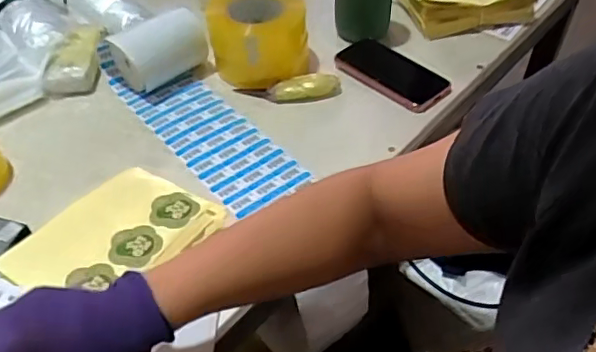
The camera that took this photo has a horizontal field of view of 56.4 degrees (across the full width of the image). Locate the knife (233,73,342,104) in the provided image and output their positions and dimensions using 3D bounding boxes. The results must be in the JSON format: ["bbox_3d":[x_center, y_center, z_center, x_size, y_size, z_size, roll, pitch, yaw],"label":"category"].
[{"bbox_3d":[-0.012,-0.123,0.776,0.141,0.028,0.036,-1,46,1],"label":"knife"}]

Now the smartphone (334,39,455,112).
[{"bbox_3d":[0.136,-0.150,0.800,0.167,0.018,0.093,33,55,29],"label":"smartphone"}]

